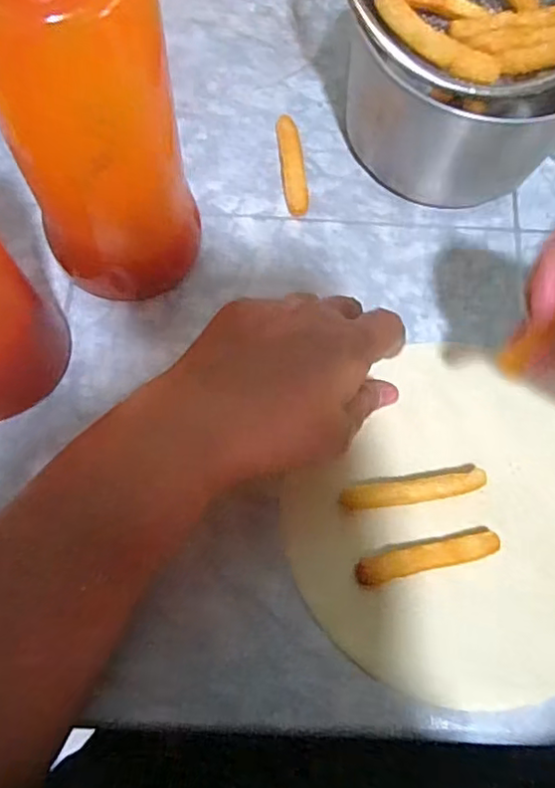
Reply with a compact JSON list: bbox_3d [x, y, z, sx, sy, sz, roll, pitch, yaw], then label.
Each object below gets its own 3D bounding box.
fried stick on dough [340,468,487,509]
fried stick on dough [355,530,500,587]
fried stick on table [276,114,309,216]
[{"bbox_3d":[0.071,0.051,0.321,0.074,0.013,0.012,-8,71,-5],"label":"fried stick on dough"},{"bbox_3d":[0.076,0.083,0.312,0.073,0.012,0.014,-12,72,-6],"label":"fried stick on dough"},{"bbox_3d":[0.009,-0.148,0.392,0.014,0.011,0.072,-6,71,-4],"label":"fried stick on table"}]

